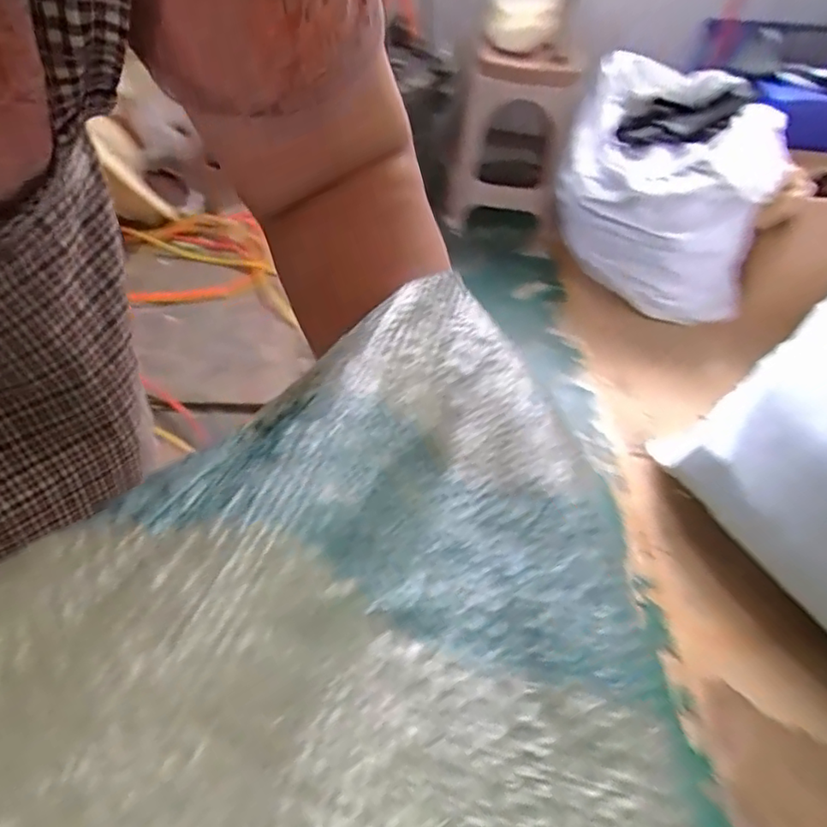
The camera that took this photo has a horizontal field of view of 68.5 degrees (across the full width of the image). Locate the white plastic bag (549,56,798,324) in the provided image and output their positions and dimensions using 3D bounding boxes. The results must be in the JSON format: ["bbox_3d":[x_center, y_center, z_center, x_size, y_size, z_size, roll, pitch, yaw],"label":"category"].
[{"bbox_3d":[0.597,-0.531,1.508,0.470,0.453,0.435,11,49,3],"label":"white plastic bag"}]

